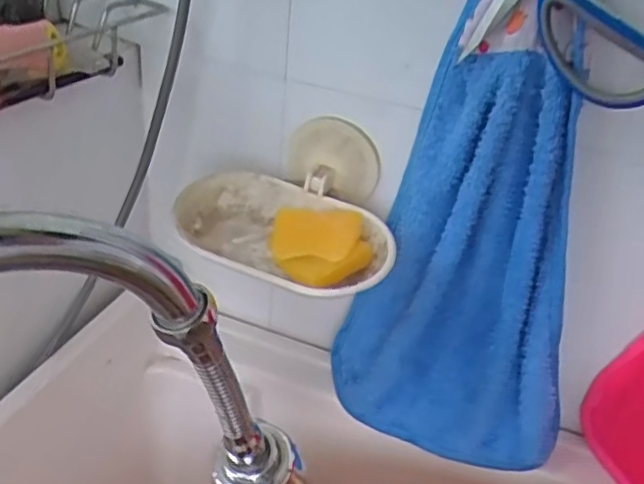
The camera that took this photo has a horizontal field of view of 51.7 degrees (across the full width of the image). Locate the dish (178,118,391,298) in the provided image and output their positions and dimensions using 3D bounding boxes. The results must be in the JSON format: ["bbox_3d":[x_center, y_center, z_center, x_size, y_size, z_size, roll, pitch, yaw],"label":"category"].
[{"bbox_3d":[-0.017,-0.024,0.427,0.140,0.056,0.129,16,34,15],"label":"dish"}]

